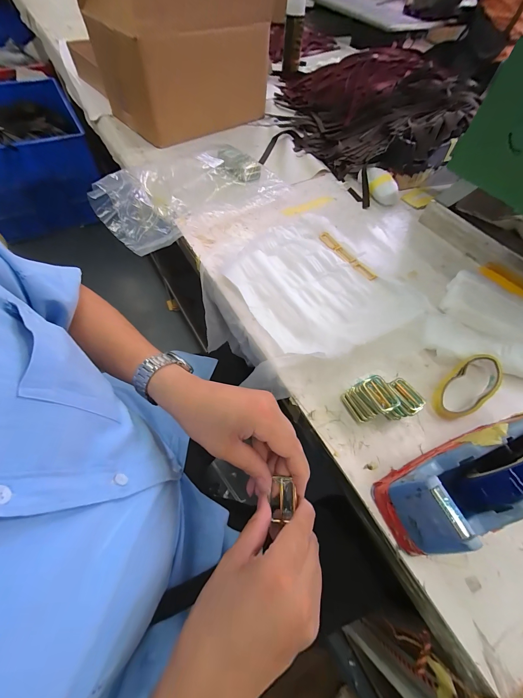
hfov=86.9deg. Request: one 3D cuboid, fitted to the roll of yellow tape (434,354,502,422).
[{"bbox_3d":[0.284,0.053,0.383,0.114,0.026,0.054,-38,67,-7],"label":"roll of yellow tape"}]

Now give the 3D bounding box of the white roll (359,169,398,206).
[{"bbox_3d":[0.271,-0.384,0.643,0.044,0.041,0.119,-13,61,-12],"label":"white roll"}]

